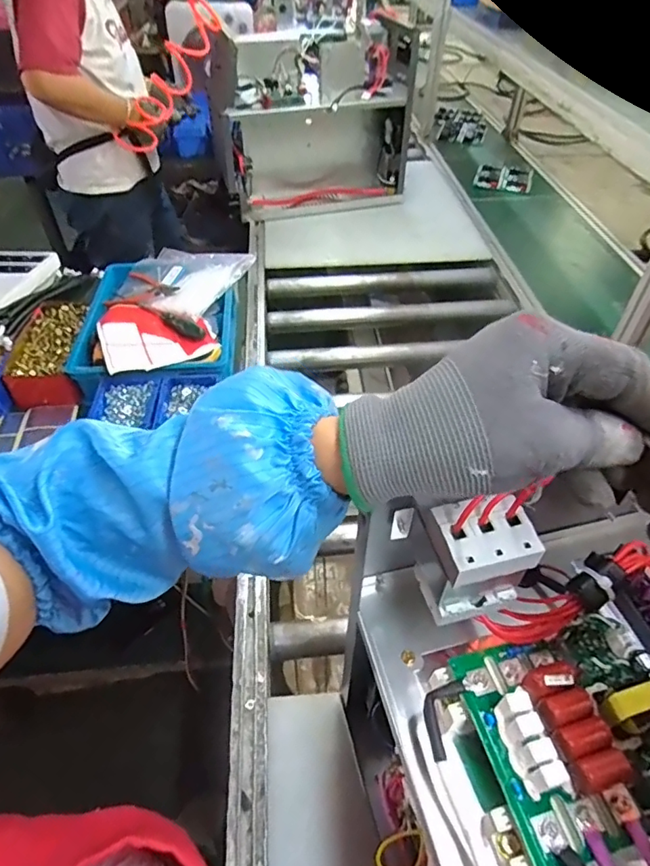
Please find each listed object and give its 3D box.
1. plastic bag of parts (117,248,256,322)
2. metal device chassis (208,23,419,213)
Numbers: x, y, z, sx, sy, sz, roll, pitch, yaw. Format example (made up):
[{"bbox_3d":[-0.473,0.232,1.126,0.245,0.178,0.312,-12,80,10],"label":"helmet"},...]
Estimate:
[{"bbox_3d":[-0.306,-0.334,1.103,0.251,0.063,0.206,19,50,17],"label":"plastic bag of parts"},{"bbox_3d":[-0.045,-0.912,1.510,0.572,0.394,0.255,-7,47,-7],"label":"metal device chassis"}]

